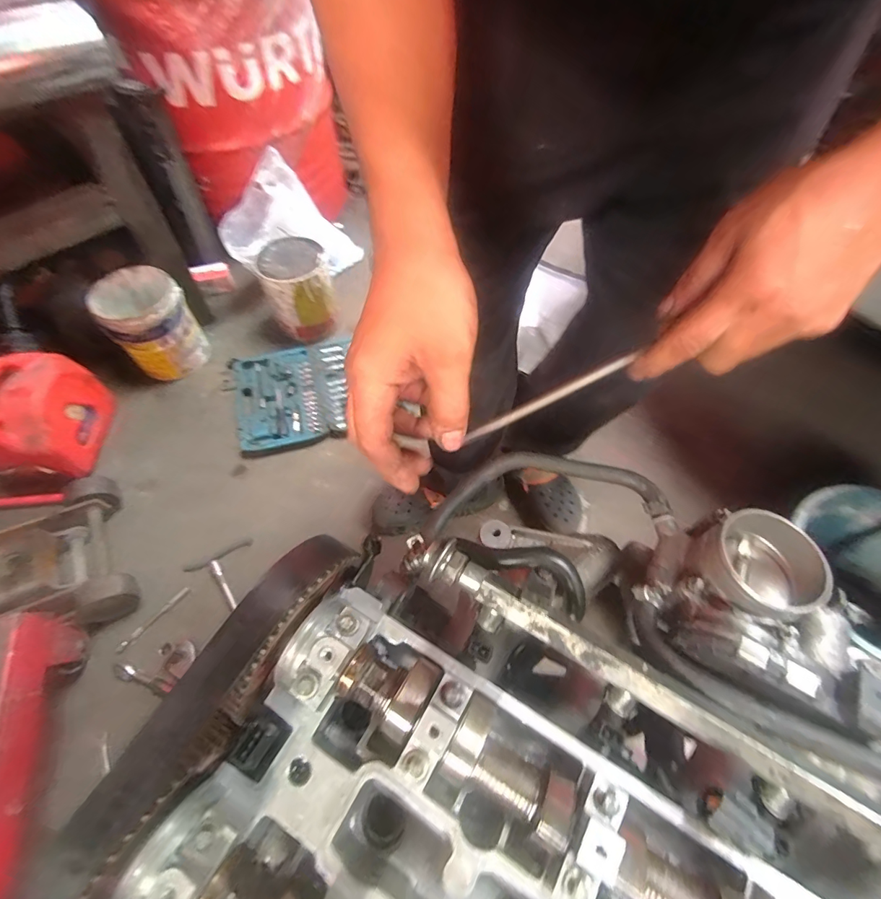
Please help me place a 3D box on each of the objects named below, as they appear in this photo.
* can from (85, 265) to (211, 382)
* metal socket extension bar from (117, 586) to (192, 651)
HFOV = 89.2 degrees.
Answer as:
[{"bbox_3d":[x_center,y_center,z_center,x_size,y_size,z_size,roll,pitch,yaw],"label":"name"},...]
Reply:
[{"bbox_3d":[-0.683,-0.295,1.064,0.174,0.198,0.178,0,59,0],"label":"can"},{"bbox_3d":[-0.522,0.309,0.814,0.015,0.007,0.142,37,66,19],"label":"metal socket extension bar"}]

